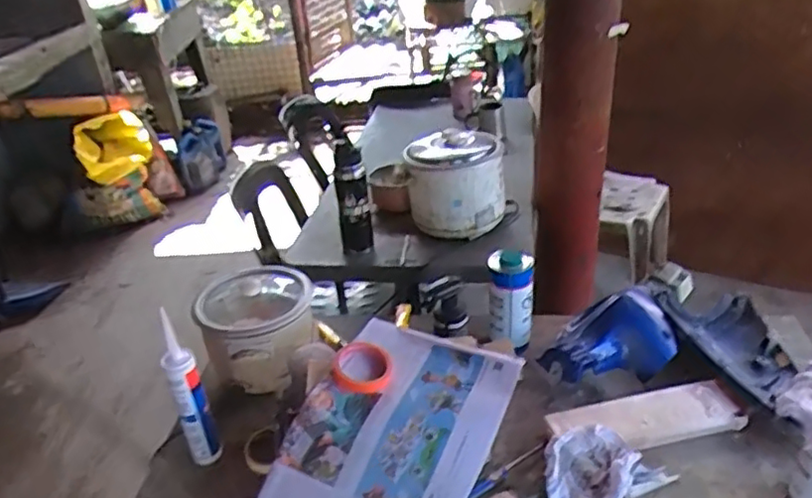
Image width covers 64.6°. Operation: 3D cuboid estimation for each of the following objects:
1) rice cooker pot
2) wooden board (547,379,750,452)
[{"bbox_3d":[0.119,-0.159,1.548,0.232,0.192,0.206,-4,31,4],"label":"rice cooker pot"},{"bbox_3d":[0.408,0.286,1.095,0.329,0.023,0.095,-7,50,-11],"label":"wooden board"}]

